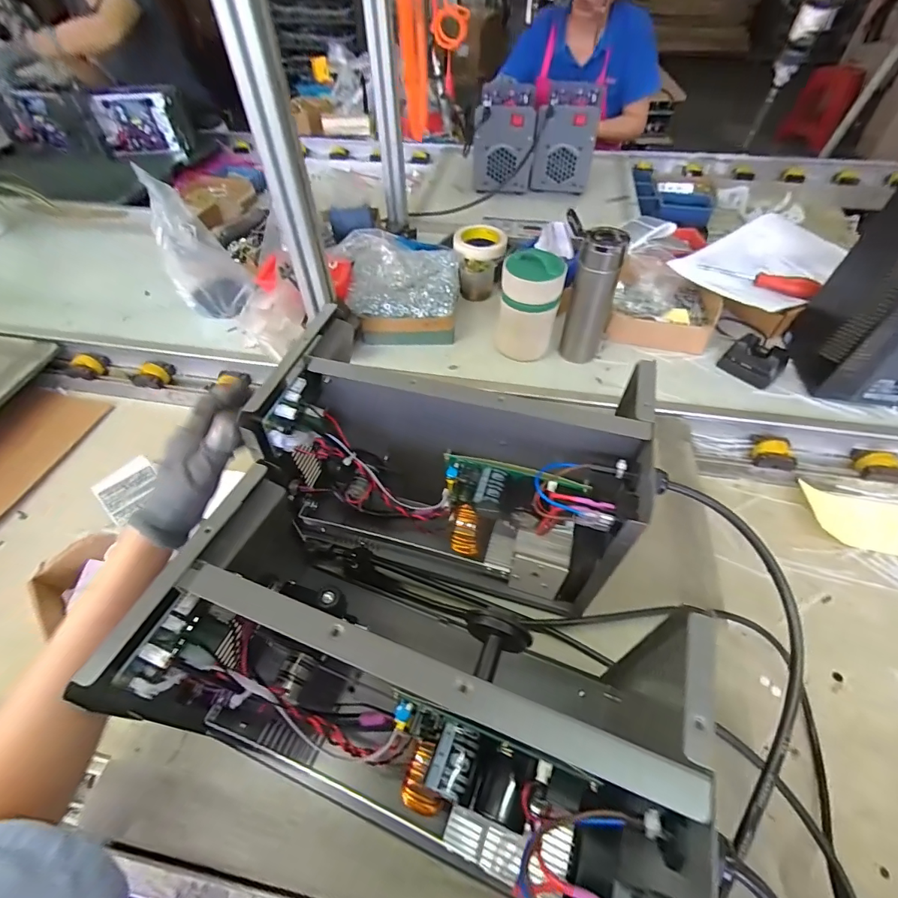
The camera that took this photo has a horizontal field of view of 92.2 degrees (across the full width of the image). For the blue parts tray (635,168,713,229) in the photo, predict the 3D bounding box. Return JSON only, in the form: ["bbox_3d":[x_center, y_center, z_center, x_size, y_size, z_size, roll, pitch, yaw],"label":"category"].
[{"bbox_3d":[0.659,-0.739,1.273,0.232,0.061,0.236,12,53,10],"label":"blue parts tray"}]

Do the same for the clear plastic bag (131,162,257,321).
[{"bbox_3d":[-0.448,-0.364,0.759,0.127,0.208,0.157,-25,55,-18],"label":"clear plastic bag"}]

